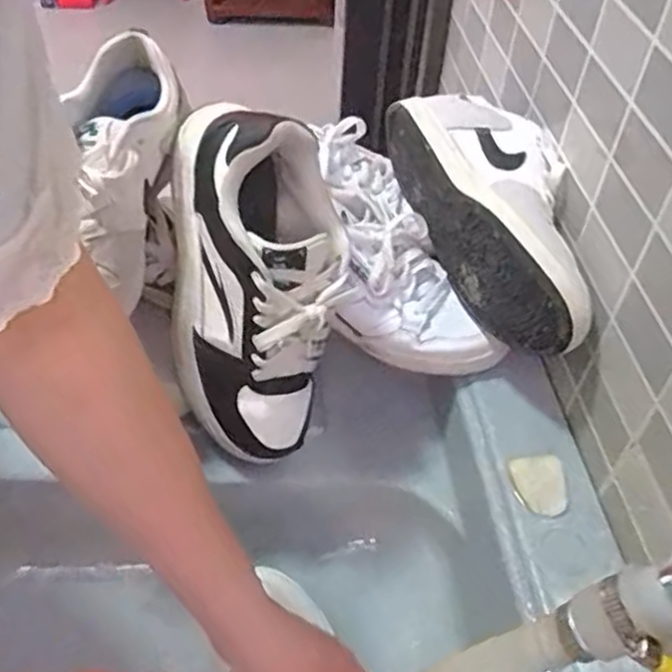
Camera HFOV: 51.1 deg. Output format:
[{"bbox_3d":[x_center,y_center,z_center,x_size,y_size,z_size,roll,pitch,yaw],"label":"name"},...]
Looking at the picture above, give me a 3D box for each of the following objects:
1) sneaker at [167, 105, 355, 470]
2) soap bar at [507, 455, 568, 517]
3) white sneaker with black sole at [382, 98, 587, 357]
[{"bbox_3d":[-0.060,-0.031,0.538,0.131,0.274,0.088,0,16,-6],"label":"sneaker"},{"bbox_3d":[0.154,0.111,0.524,0.038,0.013,0.044,-6,48,-11],"label":"soap bar"},{"bbox_3d":[0.136,-0.097,0.581,0.092,0.104,0.262,-16,51,-19],"label":"white sneaker with black sole"}]

